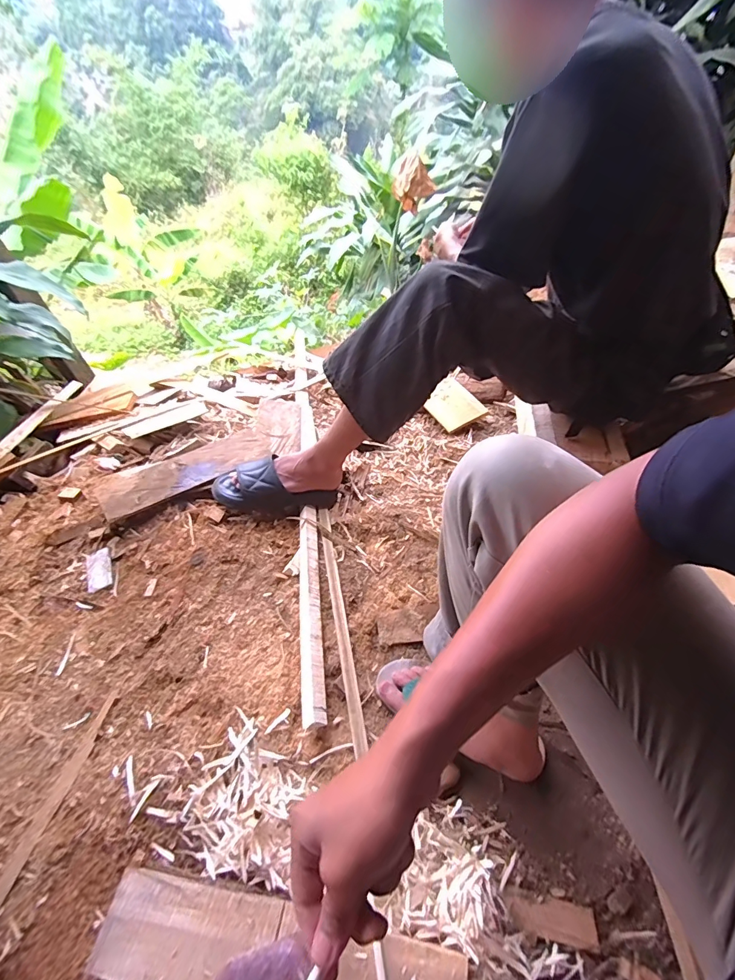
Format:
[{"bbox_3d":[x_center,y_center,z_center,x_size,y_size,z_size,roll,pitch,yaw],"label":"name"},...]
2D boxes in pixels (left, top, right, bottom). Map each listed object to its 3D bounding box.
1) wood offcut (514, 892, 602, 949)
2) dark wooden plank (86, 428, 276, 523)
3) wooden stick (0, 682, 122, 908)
[{"bbox_3d":[0.223,0.509,0.504,0.097,0.004,0.038,12,33,5],"label":"wood offcut"},{"bbox_3d":[-0.427,-0.050,1.020,0.407,0.030,0.152,-26,54,-16],"label":"dark wooden plank"},{"bbox_3d":[-0.460,0.458,0.612,0.027,0.009,0.332,8,53,11],"label":"wooden stick"}]

